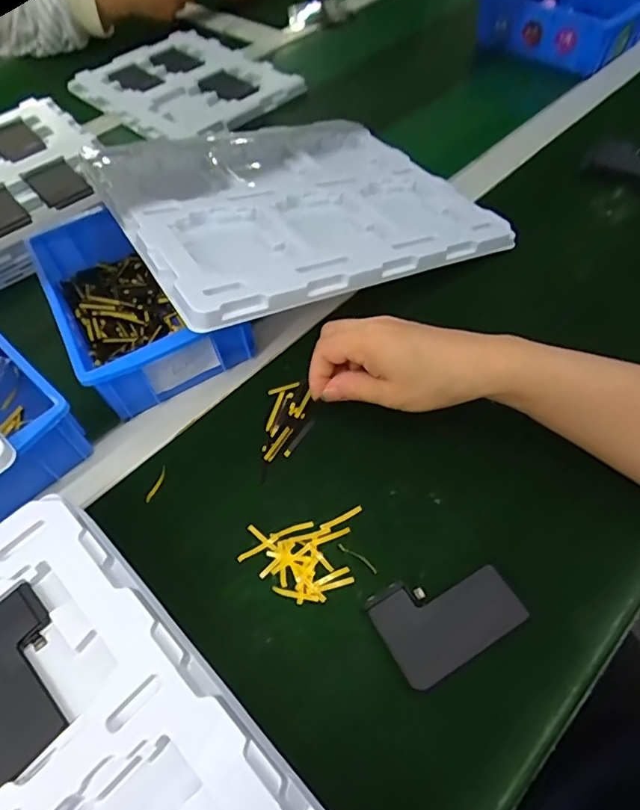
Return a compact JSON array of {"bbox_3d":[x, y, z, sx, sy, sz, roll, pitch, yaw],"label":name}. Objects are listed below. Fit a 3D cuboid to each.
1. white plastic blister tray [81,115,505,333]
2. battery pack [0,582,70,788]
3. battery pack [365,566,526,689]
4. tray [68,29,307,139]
[{"bbox_3d":[-0.025,-0.206,0.500,0.331,0.016,0.309,-20,53,-26],"label":"white plastic blister tray"},{"bbox_3d":[-0.159,0.142,0.266,0.082,0.005,0.057,36,66,26],"label":"battery pack"},{"bbox_3d":[0.073,0.120,0.300,0.079,0.007,0.055,-27,57,-13],"label":"battery pack"},{"bbox_3d":[-0.207,-0.486,0.770,0.244,0.015,0.302,-38,61,-20],"label":"tray"}]

